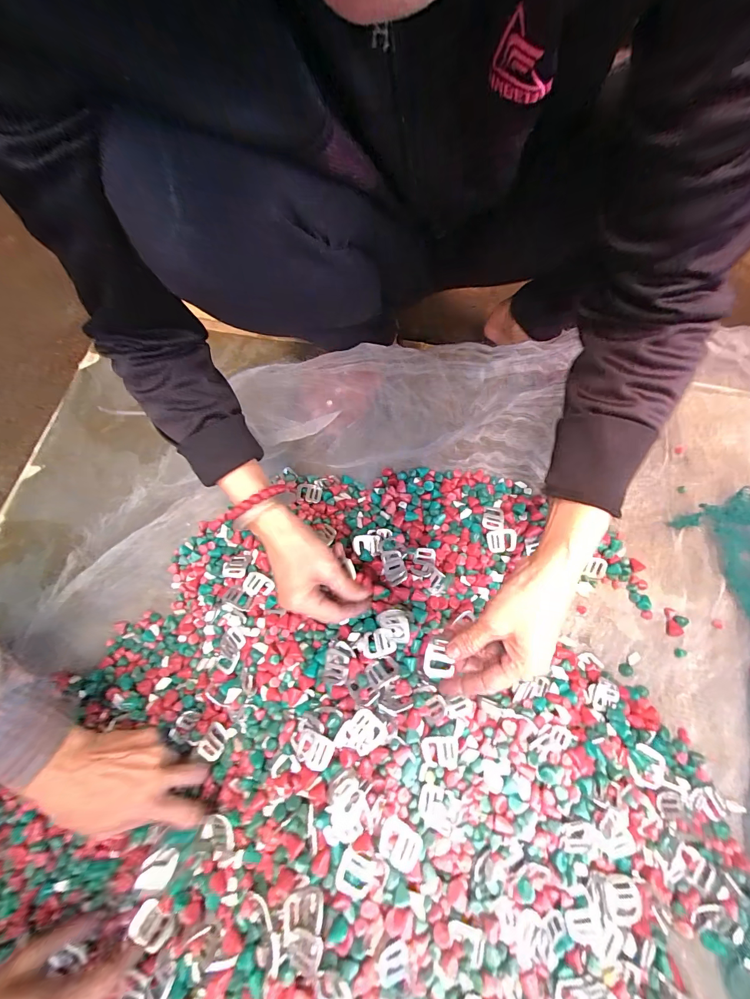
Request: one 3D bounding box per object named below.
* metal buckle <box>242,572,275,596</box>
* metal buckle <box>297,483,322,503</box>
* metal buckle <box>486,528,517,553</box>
[{"bbox_3d":[-0.139,0.102,0.436,0.034,0.005,0.026,24,73,-7],"label":"metal buckle"},{"bbox_3d":[-0.087,-0.008,0.481,0.032,0.004,0.024,10,79,4],"label":"metal buckle"},{"bbox_3d":[0.147,0.048,0.424,0.033,0.004,0.026,-8,70,0],"label":"metal buckle"}]

